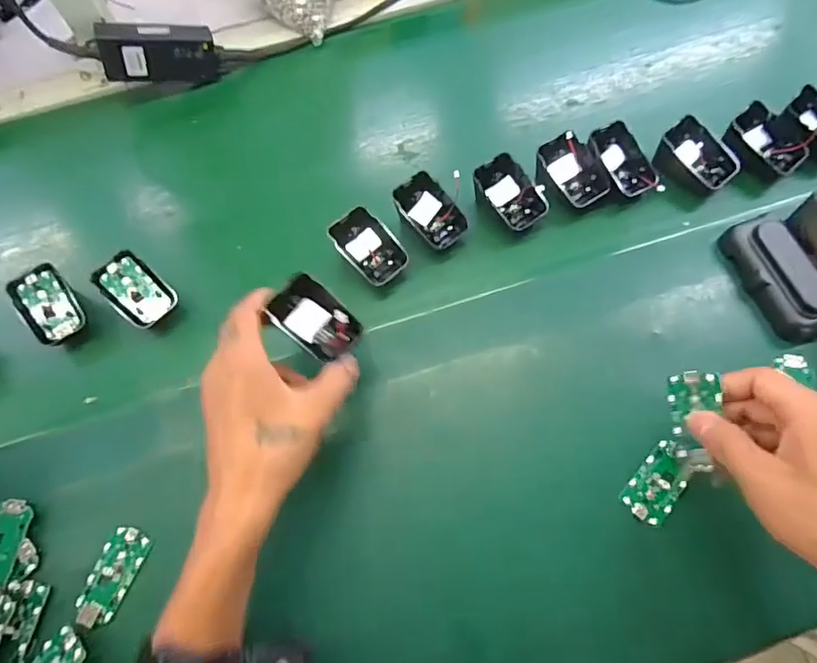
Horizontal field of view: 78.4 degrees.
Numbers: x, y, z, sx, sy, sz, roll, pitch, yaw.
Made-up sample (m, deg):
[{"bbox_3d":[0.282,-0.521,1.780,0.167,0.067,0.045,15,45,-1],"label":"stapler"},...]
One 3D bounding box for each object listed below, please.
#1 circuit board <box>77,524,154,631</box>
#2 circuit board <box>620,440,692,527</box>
[{"bbox_3d":[-0.210,0.171,0.353,0.029,0.008,0.062,16,69,13],"label":"circuit board"},{"bbox_3d":[0.180,0.109,0.359,0.031,0.007,0.057,37,75,19],"label":"circuit board"}]

